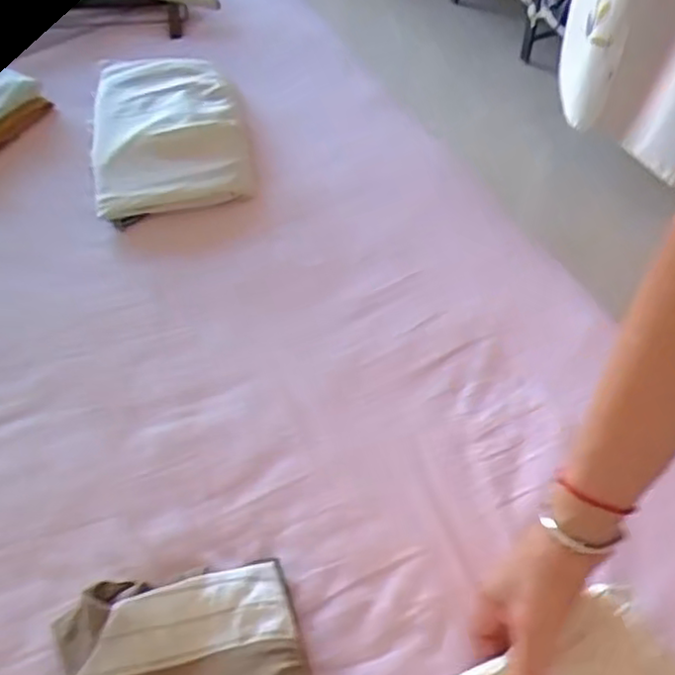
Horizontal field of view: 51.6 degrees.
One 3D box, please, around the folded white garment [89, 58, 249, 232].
[{"bbox_3d":[-0.203,-0.246,0.817,0.169,0.040,0.259,-11,53,-8],"label":"folded white garment"}]

